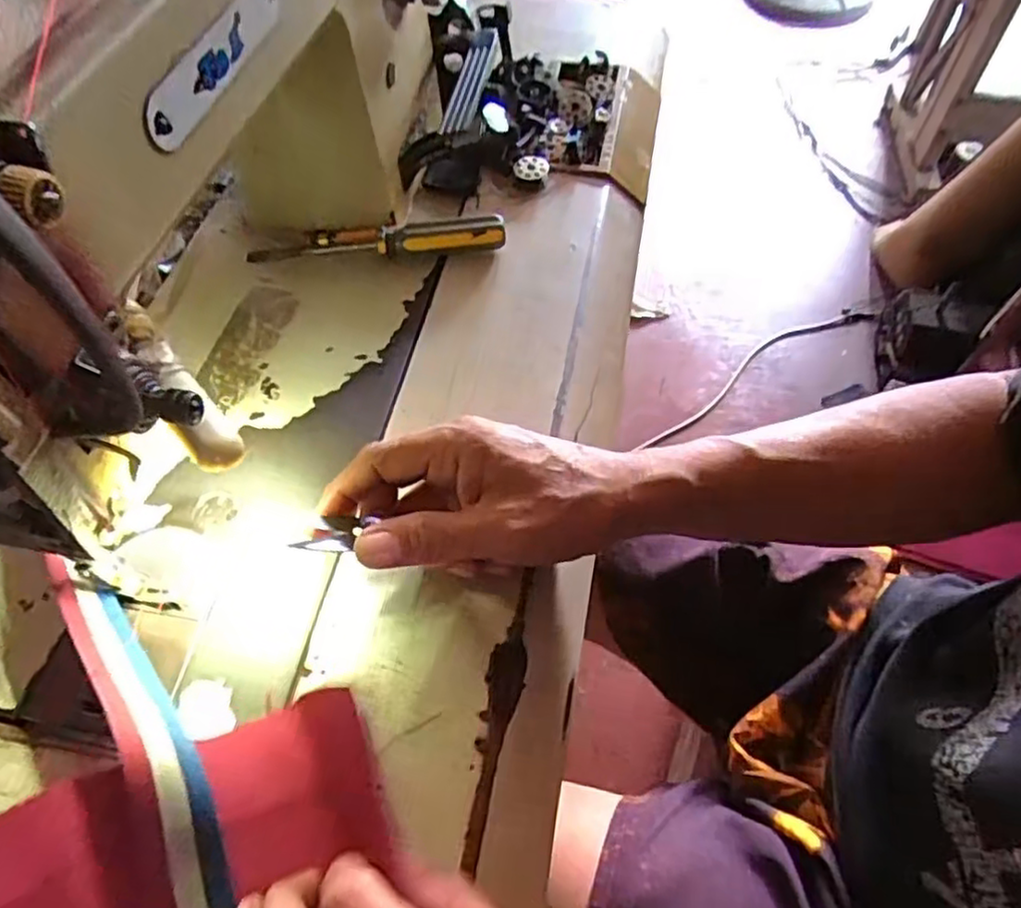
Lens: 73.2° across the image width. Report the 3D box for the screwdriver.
[{"bbox_3d":[-0.087,-0.138,0.448,0.167,0.018,0.021,-5,56,-2],"label":"screwdriver"}]

